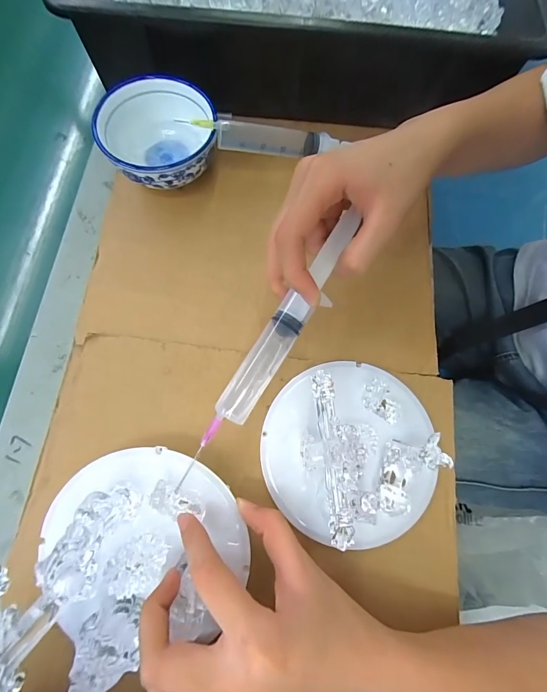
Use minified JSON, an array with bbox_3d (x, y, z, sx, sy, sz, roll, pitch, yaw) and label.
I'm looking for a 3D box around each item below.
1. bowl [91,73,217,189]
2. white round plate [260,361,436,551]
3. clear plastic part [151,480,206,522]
[{"bbox_3d":[-0.098,-0.181,0.296,0.093,0.043,0.098,1,74,-2],"label":"bowl"},{"bbox_3d":[0.052,0.074,0.251,0.117,0.024,0.124,1,74,-2],"label":"white round plate"},{"bbox_3d":[-0.058,0.097,0.209,0.034,0.005,0.017,23,74,-7],"label":"clear plastic part"}]

